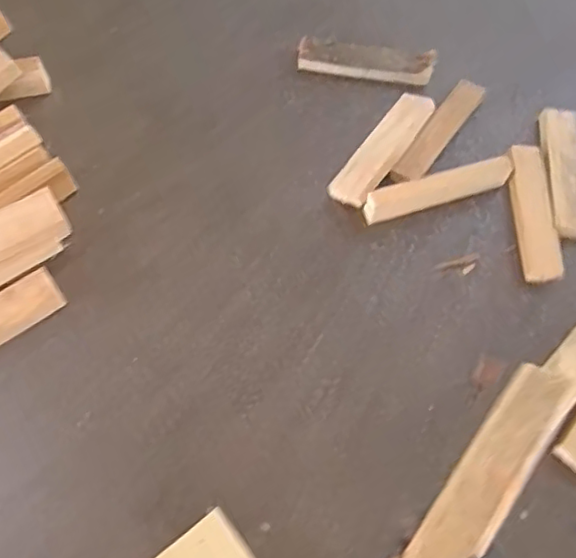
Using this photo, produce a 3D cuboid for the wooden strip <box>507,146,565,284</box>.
[{"bbox_3d":[0.258,-0.071,0.647,0.039,0.019,0.152,-1,65,-3],"label":"wooden strip"}]

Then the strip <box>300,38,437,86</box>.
[{"bbox_3d":[0.091,-0.256,0.724,0.156,0.018,0.042,8,65,1],"label":"strip"}]

